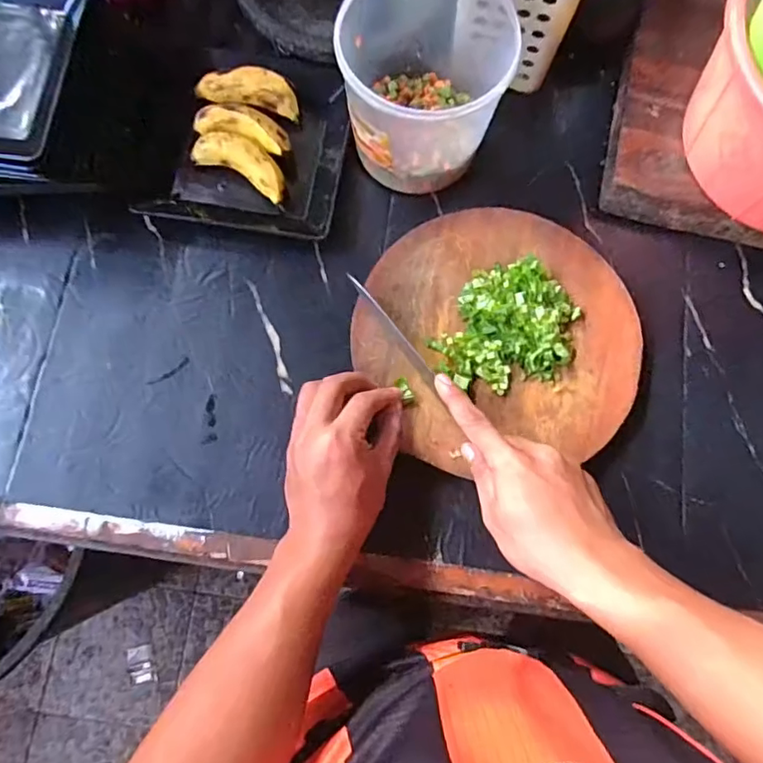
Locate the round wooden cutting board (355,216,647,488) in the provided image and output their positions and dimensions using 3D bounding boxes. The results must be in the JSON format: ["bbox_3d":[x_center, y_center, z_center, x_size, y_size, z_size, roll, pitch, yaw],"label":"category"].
[{"bbox_3d":[0.106,-0.048,0.494,0.252,0.021,0.234,0,77,0],"label":"round wooden cutting board"}]

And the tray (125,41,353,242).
[{"bbox_3d":[-0.131,-0.256,0.544,0.185,0.040,0.205,9,76,2],"label":"tray"}]

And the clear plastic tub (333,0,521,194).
[{"bbox_3d":[0.033,-0.275,0.502,0.135,0.134,0.157,2,76,0],"label":"clear plastic tub"}]

